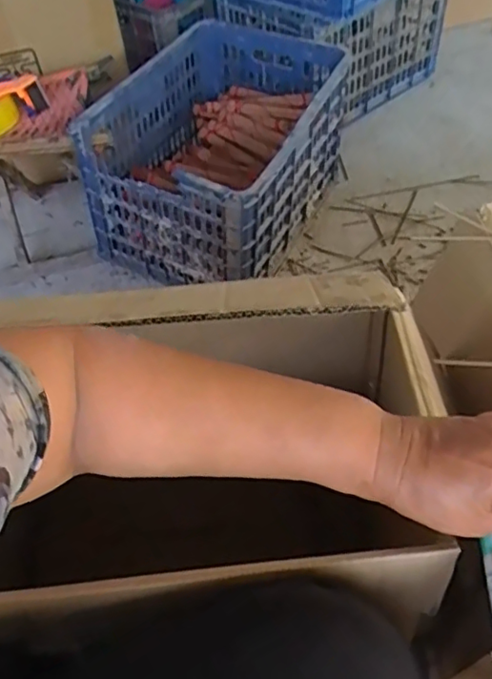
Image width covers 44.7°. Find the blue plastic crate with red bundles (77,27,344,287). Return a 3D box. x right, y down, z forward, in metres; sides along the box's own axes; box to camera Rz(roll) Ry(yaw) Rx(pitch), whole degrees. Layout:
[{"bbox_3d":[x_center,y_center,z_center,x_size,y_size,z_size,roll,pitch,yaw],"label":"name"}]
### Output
[{"bbox_3d":[-0.027,-0.375,1.156,0.349,0.239,0.523,19,55,20],"label":"blue plastic crate with red bundles"}]

